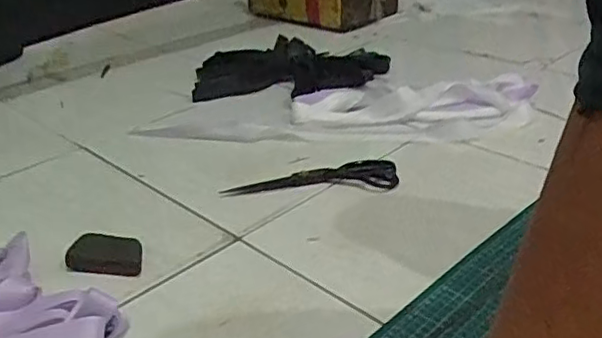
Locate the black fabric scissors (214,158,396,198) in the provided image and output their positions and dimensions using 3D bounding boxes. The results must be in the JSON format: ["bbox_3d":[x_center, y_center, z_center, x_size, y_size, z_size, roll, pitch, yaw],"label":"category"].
[{"bbox_3d":[0.014,0.012,0.846,0.238,0.011,0.078,-3,28,-3],"label":"black fabric scissors"}]

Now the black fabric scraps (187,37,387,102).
[{"bbox_3d":[-0.044,-0.216,1.216,0.343,0.062,0.305,-24,36,-36],"label":"black fabric scraps"}]

